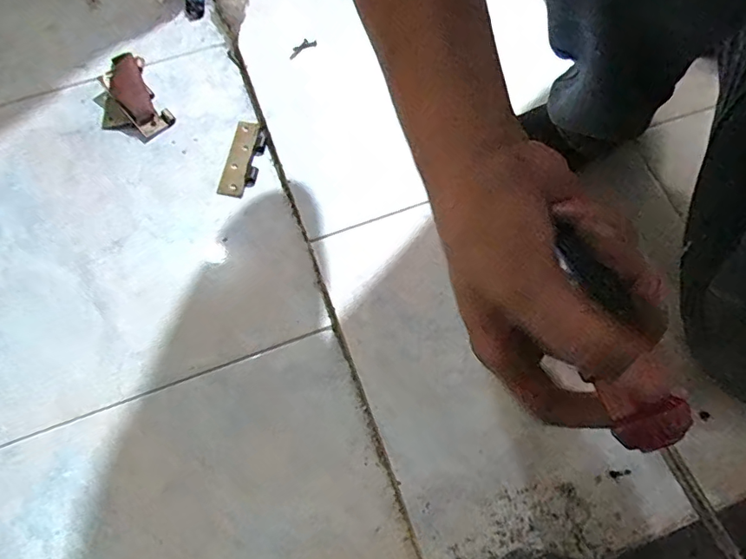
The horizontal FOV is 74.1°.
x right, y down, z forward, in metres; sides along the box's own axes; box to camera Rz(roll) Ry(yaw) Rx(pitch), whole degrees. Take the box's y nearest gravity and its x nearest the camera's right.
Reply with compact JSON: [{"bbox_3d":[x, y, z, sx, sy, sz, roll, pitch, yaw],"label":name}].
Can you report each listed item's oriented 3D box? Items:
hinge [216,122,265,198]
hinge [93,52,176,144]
[{"bbox_3d":[-0.151,-0.142,0.574,0.044,0.008,0.098,11,72,3],"label":"hinge"},{"bbox_3d":[-0.293,-0.213,0.587,0.073,0.029,0.103,-30,74,-10],"label":"hinge"}]

